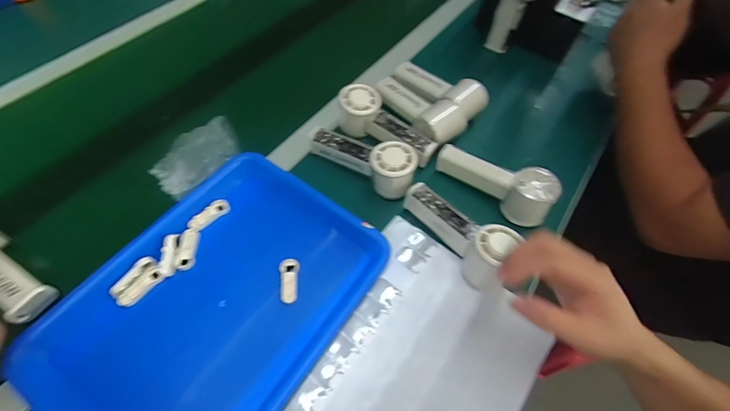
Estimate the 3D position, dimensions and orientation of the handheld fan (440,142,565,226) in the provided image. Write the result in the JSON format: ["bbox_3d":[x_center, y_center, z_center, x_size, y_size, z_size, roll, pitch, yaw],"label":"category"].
[{"bbox_3d":[0.170,-0.031,0.449,0.155,0.057,0.054,26,62,13],"label":"handheld fan"}]

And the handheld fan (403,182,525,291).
[{"bbox_3d":[0.118,0.026,0.409,0.063,0.060,0.155,-30,65,-18],"label":"handheld fan"}]

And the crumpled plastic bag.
[{"bbox_3d":[-0.226,-0.069,0.452,0.079,0.043,0.116,37,64,19],"label":"crumpled plastic bag"}]

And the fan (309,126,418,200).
[{"bbox_3d":[0.000,-0.073,0.464,0.155,0.054,0.063,31,63,16],"label":"fan"}]

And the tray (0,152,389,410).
[{"bbox_3d":[-0.162,0.105,0.378,0.256,0.045,0.333,31,63,16],"label":"tray"}]

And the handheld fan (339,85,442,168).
[{"bbox_3d":[0.031,-0.112,0.498,0.157,0.058,0.055,34,64,4],"label":"handheld fan"}]

